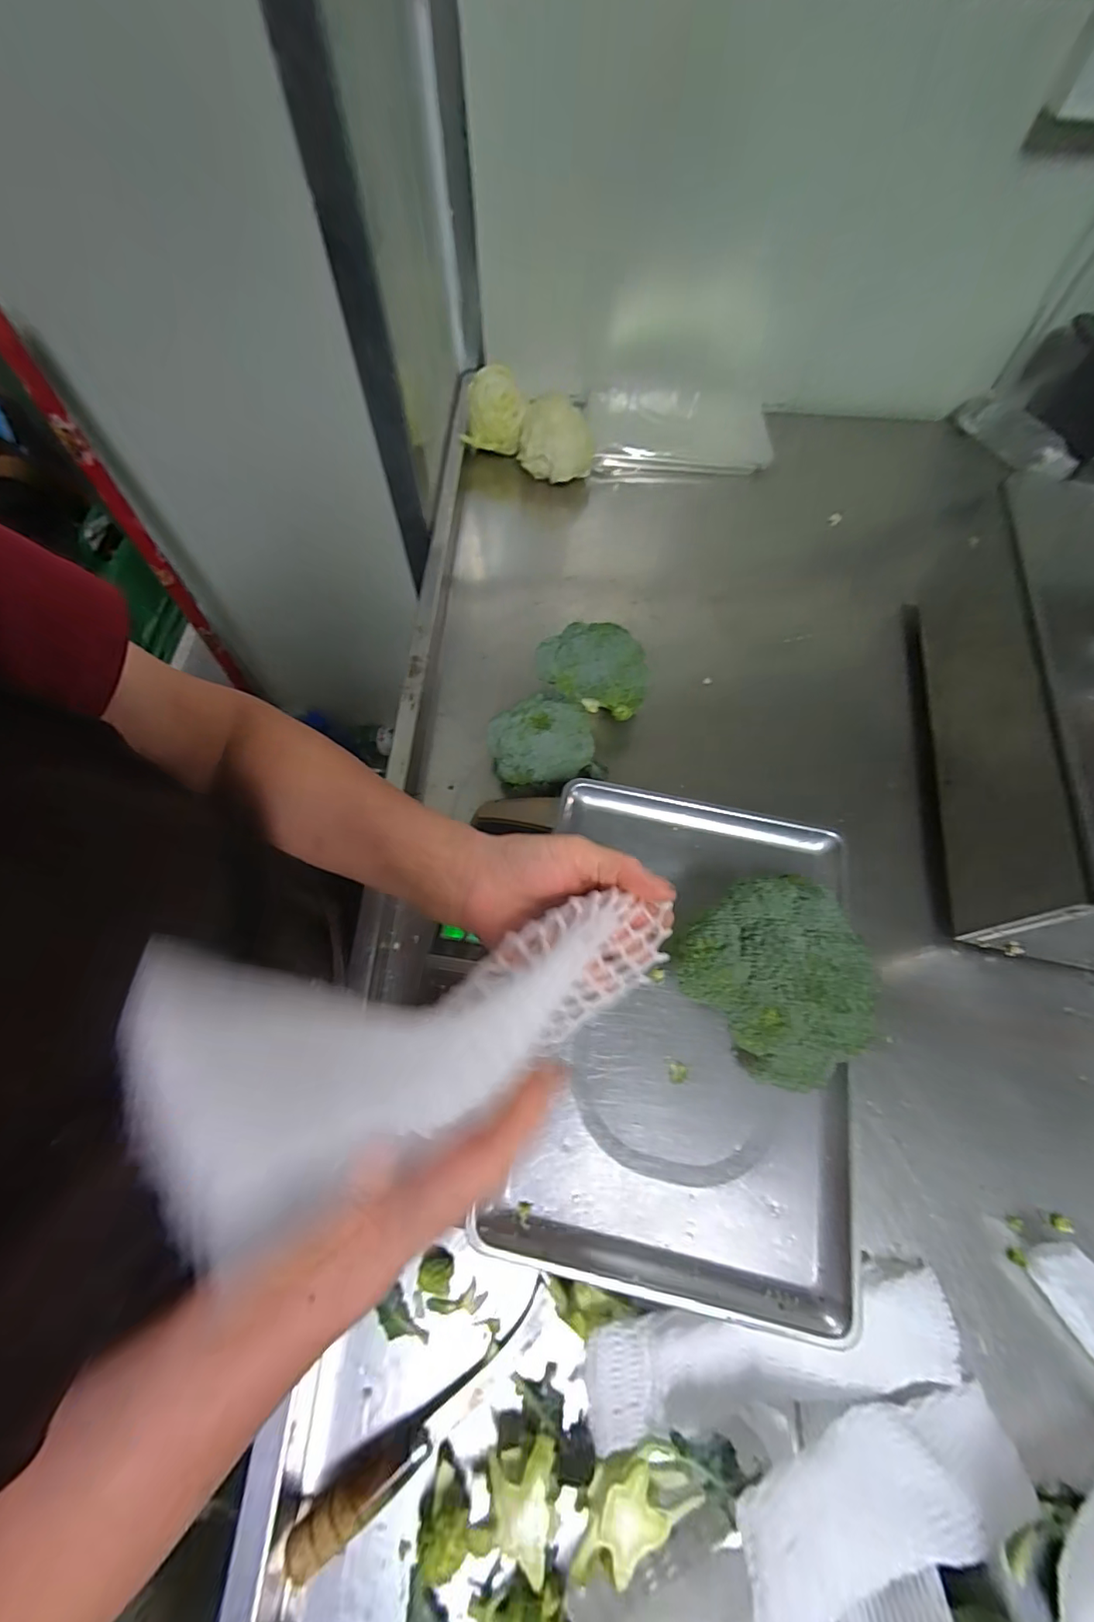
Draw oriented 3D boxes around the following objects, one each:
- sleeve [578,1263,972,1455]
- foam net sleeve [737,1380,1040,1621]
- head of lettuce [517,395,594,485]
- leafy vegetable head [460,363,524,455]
[{"bbox_3d":[0.166,0.385,0.372,0.281,0.057,0.071,-4,65,-2],"label":"sleeve"},{"bbox_3d":[0.215,0.429,0.326,0.237,0.026,0.064,11,60,-22],"label":"foam net sleeve"},{"bbox_3d":[0.017,-0.541,0.768,0.099,0.081,0.079,21,67,8],"label":"head of lettuce"},{"bbox_3d":[-0.078,-0.594,0.780,0.093,0.084,0.095,3,65,0],"label":"leafy vegetable head"}]

